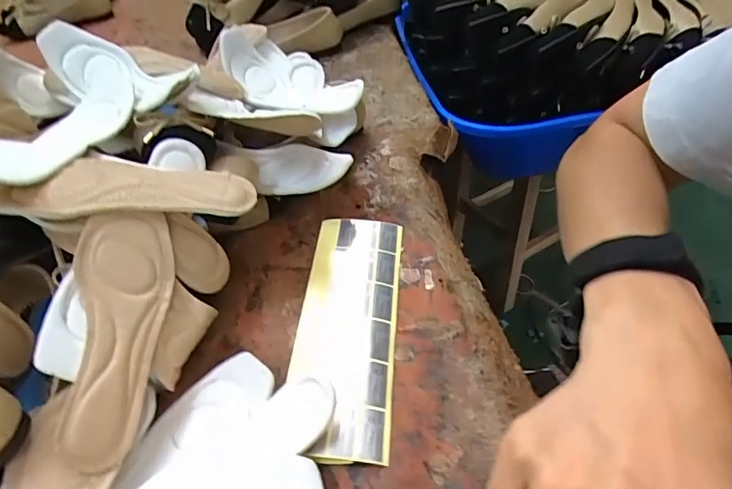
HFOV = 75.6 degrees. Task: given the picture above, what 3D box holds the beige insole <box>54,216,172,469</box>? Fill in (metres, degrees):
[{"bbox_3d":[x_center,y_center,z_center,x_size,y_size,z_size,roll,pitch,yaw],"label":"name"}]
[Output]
[{"bbox_3d":[-0.195,0.068,0.368,0.068,0.015,0.190,8,68,-23],"label":"beige insole"}]

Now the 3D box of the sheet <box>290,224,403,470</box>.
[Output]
[{"bbox_3d":[-0.015,0.065,0.435,0.087,0.017,0.248,9,47,-2],"label":"sheet"}]

